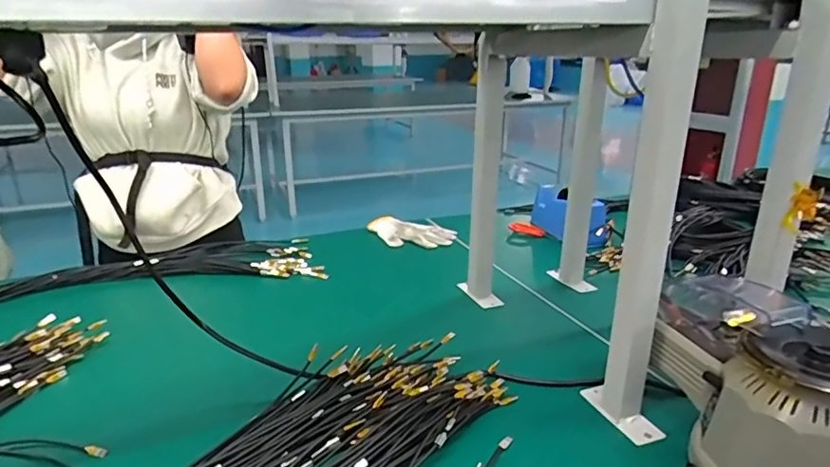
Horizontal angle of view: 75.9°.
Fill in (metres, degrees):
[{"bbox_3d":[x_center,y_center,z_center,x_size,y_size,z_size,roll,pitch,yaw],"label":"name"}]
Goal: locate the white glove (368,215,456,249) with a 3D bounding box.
[{"bbox_3d":[-0.013,-0.002,1.185,0.205,0.024,0.135,5,20,15],"label":"white glove"}]

